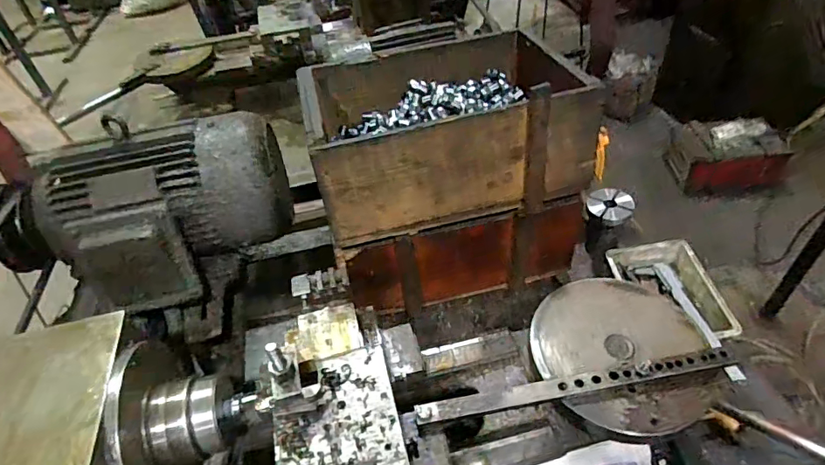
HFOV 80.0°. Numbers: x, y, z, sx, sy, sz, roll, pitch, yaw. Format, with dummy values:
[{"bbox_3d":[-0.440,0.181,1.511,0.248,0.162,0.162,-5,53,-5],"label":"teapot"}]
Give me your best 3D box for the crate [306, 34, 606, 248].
[{"bbox_3d":[0.035,-0.163,0.682,0.349,0.166,0.257,-13,44,-6],"label":"crate"}]

